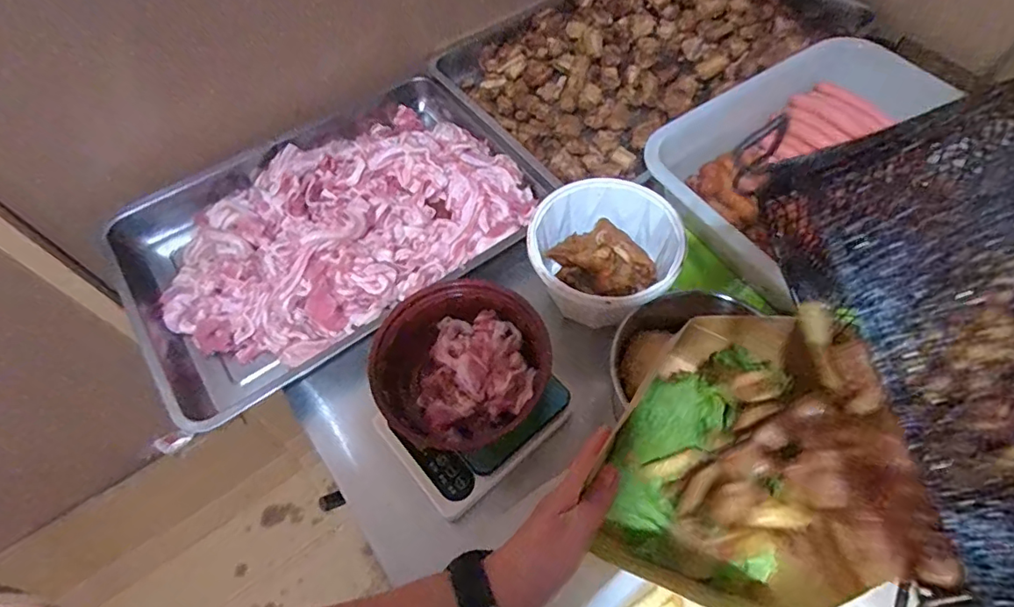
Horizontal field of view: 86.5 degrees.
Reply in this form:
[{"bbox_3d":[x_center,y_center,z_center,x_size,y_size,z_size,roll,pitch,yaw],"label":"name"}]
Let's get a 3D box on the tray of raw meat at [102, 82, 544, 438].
[{"bbox_3d":[-0.233,-0.101,0.683,0.497,0.072,0.347,-34,64,-16],"label":"tray of raw meat"}]

